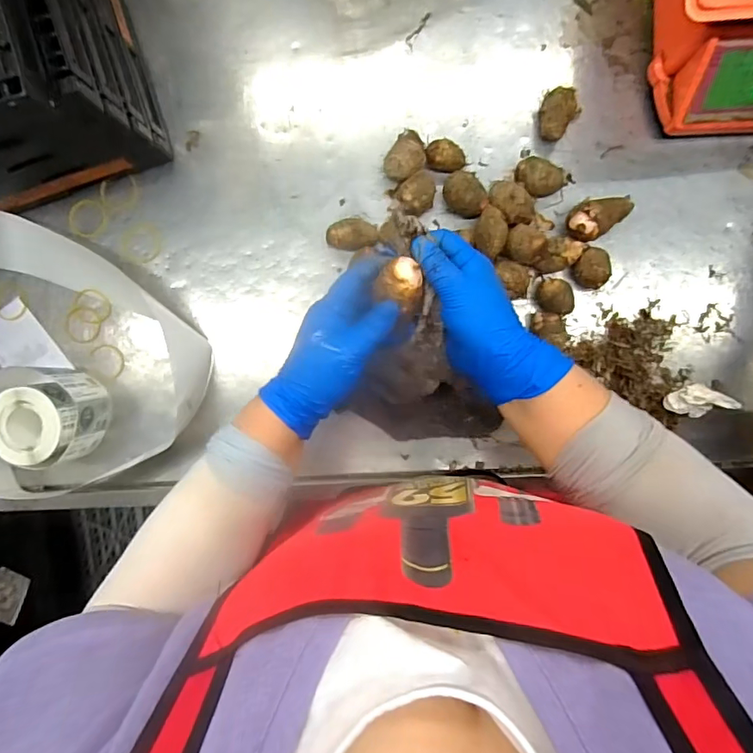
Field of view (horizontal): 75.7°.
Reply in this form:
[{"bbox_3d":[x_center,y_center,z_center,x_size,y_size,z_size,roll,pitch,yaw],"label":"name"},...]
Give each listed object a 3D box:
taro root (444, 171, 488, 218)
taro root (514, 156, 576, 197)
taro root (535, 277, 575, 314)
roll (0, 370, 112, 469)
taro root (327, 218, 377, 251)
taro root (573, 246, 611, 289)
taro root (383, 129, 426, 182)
[{"bbox_3d":[0.094,-0.193,0.519,0.048,0.041,0.042,34,94,1],"label":"taro root"},{"bbox_3d":[0.180,-0.208,0.517,0.066,0.035,0.036,8,93,3],"label":"taro root"},{"bbox_3d":[0.191,-0.085,0.521,0.040,0.033,0.035,6,93,3],"label":"taro root"},{"bbox_3d":[-0.360,0.047,0.542,0.105,0.066,0.098,-21,91,3],"label":"roll"},{"bbox_3d":[-0.025,-0.153,0.527,0.055,0.026,0.033,1,92,3],"label":"taro root"},{"bbox_3d":[0.230,-0.115,0.522,0.038,0.043,0.037,0,92,3],"label":"taro root"},{"bbox_3d":[0.033,-0.233,0.522,0.037,0.037,0.052,35,94,1],"label":"taro root"}]

